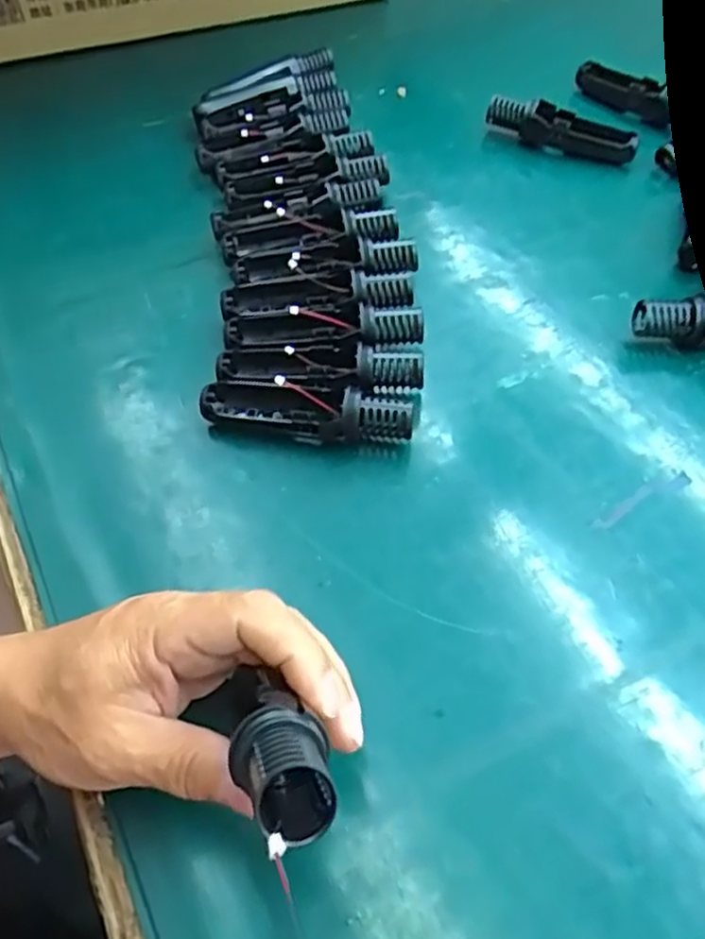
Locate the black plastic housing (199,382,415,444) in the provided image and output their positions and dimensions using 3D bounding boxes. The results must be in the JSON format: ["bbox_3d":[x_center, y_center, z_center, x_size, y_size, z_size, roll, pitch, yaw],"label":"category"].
[{"bbox_3d":[-0.025,-0.034,0.411,0.119,0.032,0.028,9,56,7],"label":"black plastic housing"}]

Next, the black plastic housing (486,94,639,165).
[{"bbox_3d":[0.167,-0.273,0.576,0.119,0.032,0.024,18,57,13],"label":"black plastic housing"}]

